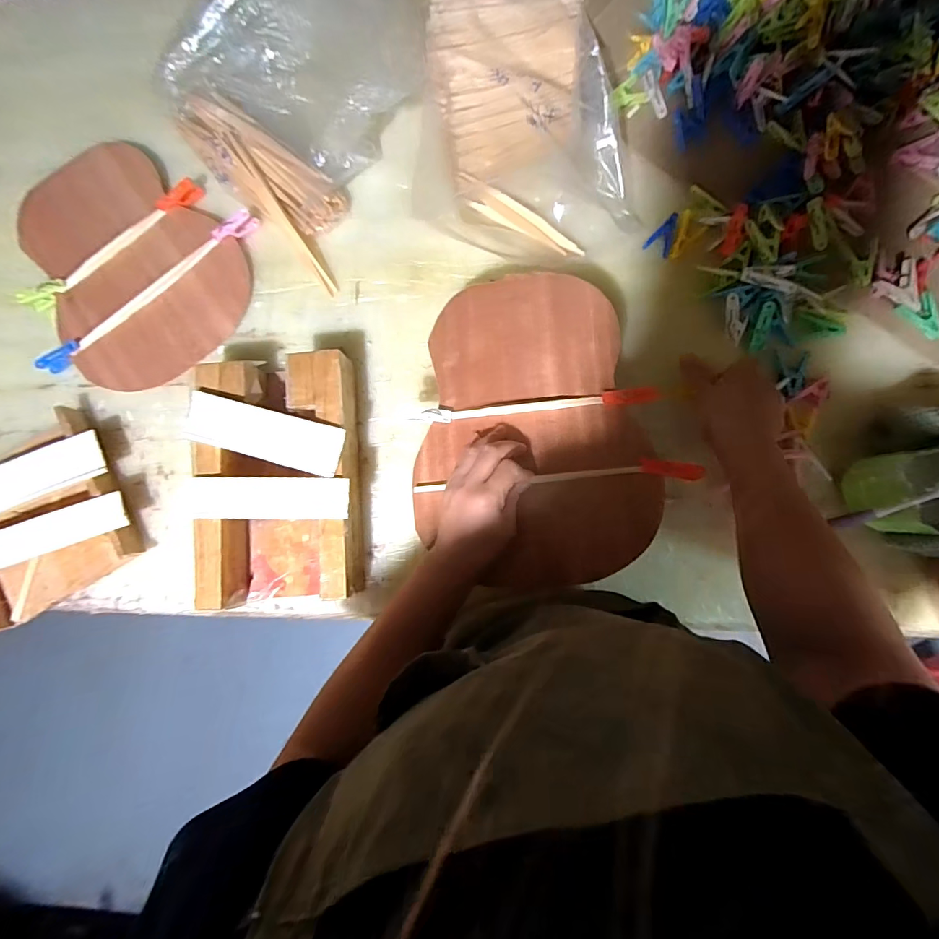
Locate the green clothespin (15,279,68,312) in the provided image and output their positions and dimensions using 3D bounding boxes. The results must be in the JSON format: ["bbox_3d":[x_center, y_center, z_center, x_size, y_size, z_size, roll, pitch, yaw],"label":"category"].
[{"bbox_3d":[-0.529,-0.217,0.558,0.057,0.016,0.024,-18,83,2],"label":"green clothespin"}]

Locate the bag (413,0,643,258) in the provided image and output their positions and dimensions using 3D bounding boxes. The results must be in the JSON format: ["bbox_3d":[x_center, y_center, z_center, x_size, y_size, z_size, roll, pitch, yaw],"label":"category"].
[{"bbox_3d":[0.071,-0.403,0.523,0.241,0.093,0.287,5,84,4],"label":"bag"}]

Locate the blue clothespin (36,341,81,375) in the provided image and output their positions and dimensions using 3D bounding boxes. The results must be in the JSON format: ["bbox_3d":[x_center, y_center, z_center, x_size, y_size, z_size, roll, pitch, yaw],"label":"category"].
[{"bbox_3d":[-0.508,-0.139,0.558,0.057,0.017,0.017,-28,83,0],"label":"blue clothespin"}]

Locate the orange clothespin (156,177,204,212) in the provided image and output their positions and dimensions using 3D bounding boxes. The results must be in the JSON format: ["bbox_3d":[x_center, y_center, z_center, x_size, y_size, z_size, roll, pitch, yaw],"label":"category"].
[{"bbox_3d":[-0.370,-0.347,0.573,0.055,0.017,0.023,-40,83,-1],"label":"orange clothespin"}]

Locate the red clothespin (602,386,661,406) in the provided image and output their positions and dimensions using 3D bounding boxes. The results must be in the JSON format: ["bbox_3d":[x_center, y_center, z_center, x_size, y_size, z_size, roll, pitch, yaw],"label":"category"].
[{"bbox_3d":[0.163,-0.073,0.451,0.055,0.009,0.017,-4,83,3],"label":"red clothespin"}]

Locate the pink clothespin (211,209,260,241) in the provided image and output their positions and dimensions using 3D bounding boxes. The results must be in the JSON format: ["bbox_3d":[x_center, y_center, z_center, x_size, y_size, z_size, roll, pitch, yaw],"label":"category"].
[{"bbox_3d":[-0.294,-0.304,0.563,0.054,0.024,0.016,-38,83,-1],"label":"pink clothespin"}]

